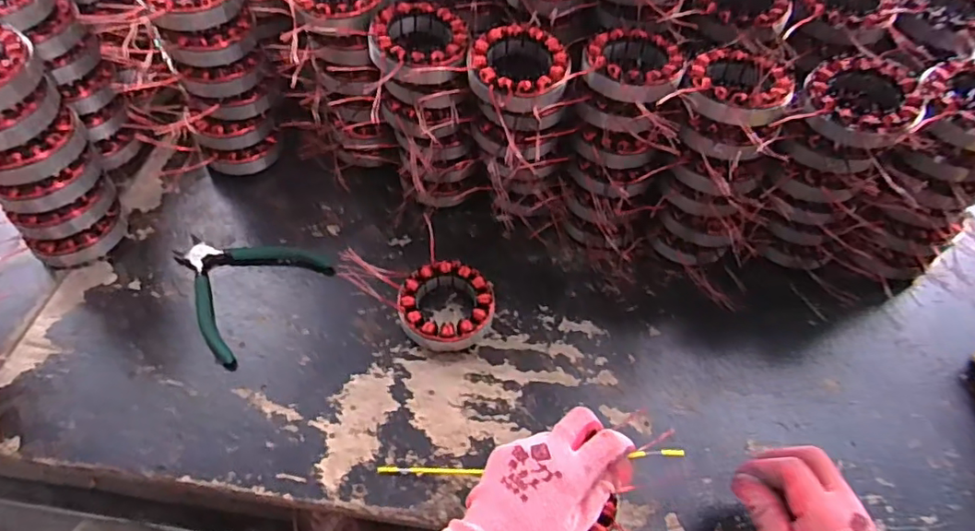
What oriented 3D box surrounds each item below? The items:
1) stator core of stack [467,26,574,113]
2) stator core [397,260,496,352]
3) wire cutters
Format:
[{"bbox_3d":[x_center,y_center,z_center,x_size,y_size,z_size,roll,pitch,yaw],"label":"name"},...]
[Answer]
[{"bbox_3d":[0.028,-0.170,0.491,0.085,0.028,0.088,1,55,-2],"label":"stator core of stack"},{"bbox_3d":[-0.038,0.040,0.531,0.088,0.037,0.085,-6,54,-8],"label":"stator core"},{"bbox_3d":[-0.246,0.016,0.543,0.136,0.021,0.131,28,59,16],"label":"wire cutters"}]

